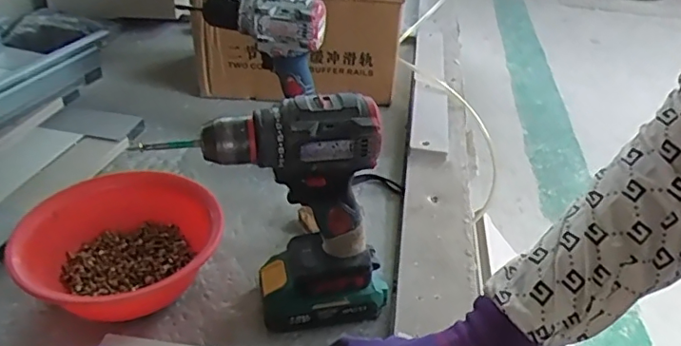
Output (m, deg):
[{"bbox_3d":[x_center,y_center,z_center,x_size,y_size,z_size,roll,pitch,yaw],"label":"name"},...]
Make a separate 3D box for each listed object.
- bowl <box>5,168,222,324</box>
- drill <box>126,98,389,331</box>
[{"bbox_3d":[-0.218,0.081,0.560,0.176,0.072,0.171,2,35,-1],"label":"bowl"},{"bbox_3d":[-0.042,0.039,0.490,0.164,0.217,0.063,-5,36,-11],"label":"drill"}]

